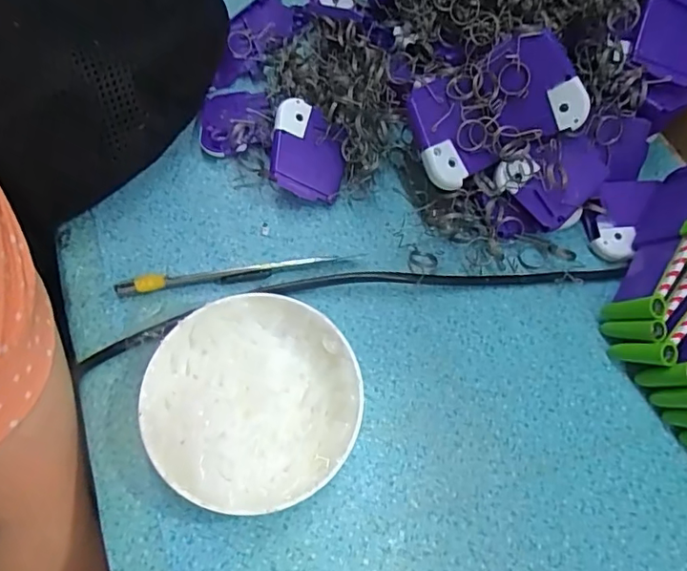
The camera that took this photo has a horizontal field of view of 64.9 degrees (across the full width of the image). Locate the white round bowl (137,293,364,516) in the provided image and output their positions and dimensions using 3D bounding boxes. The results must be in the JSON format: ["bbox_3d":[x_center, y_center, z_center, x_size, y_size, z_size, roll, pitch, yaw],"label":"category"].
[{"bbox_3d":[-0.046,0.060,0.277,0.104,0.030,0.103,2,62,-3],"label":"white round bowl"}]

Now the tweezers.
[{"bbox_3d":[-0.066,-0.008,0.319,0.132,0.013,0.007,-9,63,-9],"label":"tweezers"}]

